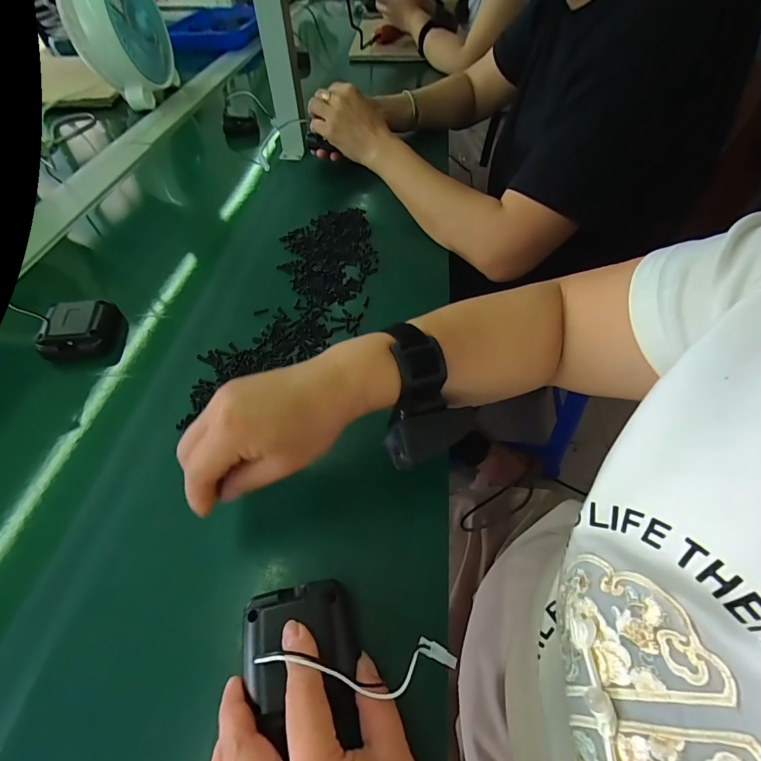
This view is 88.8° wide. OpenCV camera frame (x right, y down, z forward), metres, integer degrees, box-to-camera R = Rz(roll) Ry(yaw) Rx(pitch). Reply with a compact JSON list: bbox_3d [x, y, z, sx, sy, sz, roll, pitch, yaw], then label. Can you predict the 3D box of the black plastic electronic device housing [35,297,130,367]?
[{"bbox_3d":[-0.322,-0.053,0.418,0.064,0.035,0.064,-11,53,-7],"label":"black plastic electronic device housing"}]

